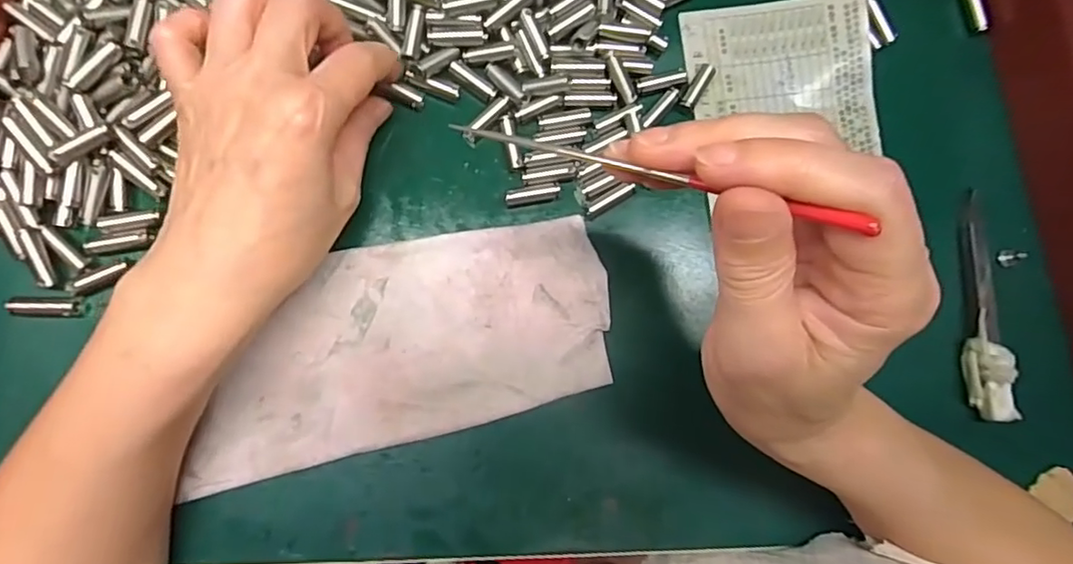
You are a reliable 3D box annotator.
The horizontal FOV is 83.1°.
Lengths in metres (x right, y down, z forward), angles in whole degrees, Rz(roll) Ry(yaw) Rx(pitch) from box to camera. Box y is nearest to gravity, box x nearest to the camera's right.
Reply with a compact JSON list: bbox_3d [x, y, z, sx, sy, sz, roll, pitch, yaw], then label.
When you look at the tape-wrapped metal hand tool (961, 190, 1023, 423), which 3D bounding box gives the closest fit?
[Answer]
[{"bbox_3d":[0.210,0.012,0.283,0.014,0.021,0.103,2,85,-8],"label":"tape-wrapped metal hand tool"}]

